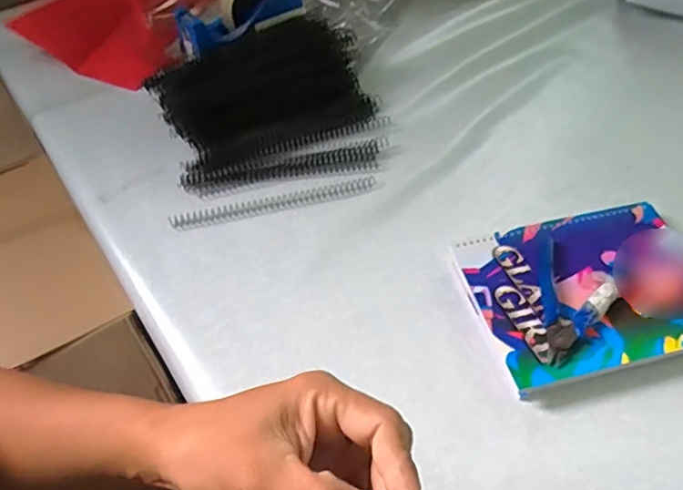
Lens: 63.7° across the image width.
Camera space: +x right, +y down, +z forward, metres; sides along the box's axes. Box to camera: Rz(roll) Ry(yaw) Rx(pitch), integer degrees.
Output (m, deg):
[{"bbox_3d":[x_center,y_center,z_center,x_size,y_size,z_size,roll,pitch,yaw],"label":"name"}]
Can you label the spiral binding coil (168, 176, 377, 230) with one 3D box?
[{"bbox_3d":[-0.066,-0.044,0.559,0.209,0.006,0.017,-13,51,-9],"label":"spiral binding coil"}]

